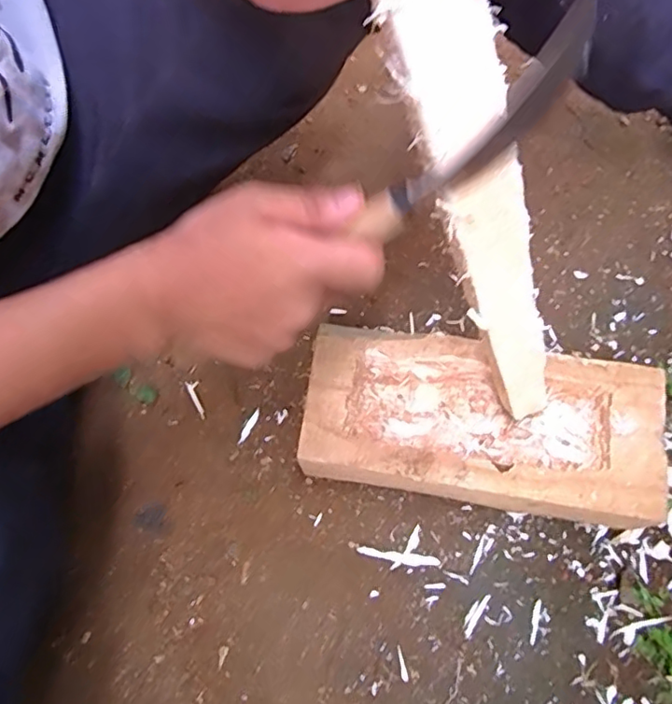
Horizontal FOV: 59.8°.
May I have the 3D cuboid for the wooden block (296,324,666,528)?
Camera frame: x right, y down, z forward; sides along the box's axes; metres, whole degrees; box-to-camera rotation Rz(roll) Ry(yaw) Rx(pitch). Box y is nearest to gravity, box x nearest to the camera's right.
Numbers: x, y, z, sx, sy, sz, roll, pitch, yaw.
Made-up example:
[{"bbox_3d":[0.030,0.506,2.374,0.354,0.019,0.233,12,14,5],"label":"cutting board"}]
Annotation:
[{"bbox_3d":[0.109,0.057,0.452,0.258,0.065,0.120,6,74,9],"label":"wooden block"}]

